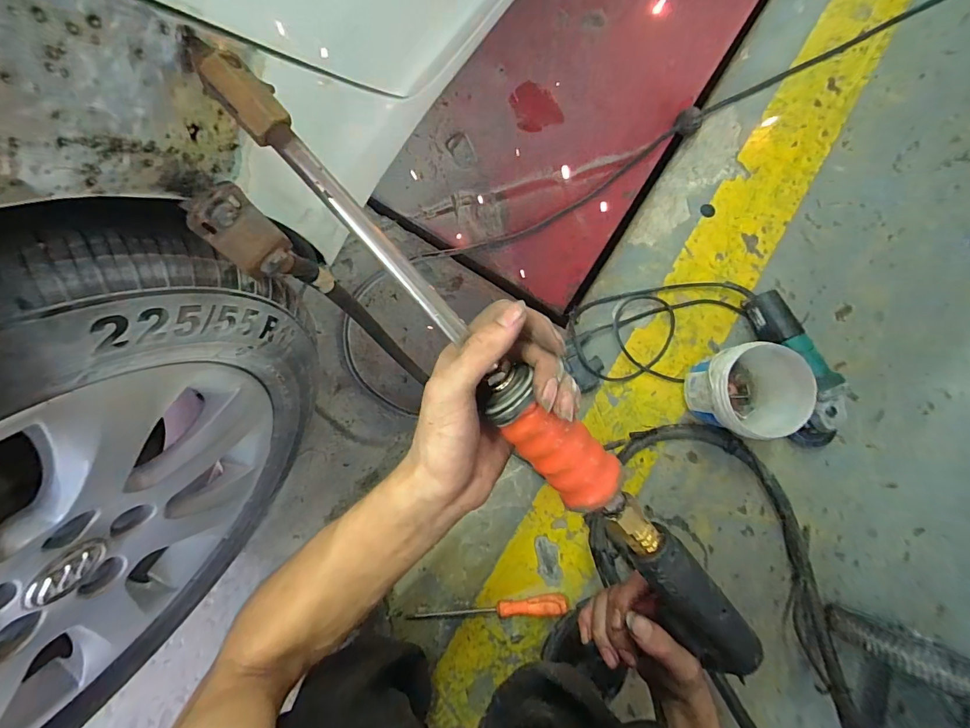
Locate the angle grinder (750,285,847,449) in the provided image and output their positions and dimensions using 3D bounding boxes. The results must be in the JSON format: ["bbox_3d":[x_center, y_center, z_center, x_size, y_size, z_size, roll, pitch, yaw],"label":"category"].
[{"bbox_3d":[0.542,0.010,0.750,0.086,0.080,0.290,-22,83,-5],"label":"angle grinder"}]

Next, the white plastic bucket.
[{"bbox_3d":[0.420,0.052,0.711,0.139,0.151,0.143,0,82,-2],"label":"white plastic bucket"}]

